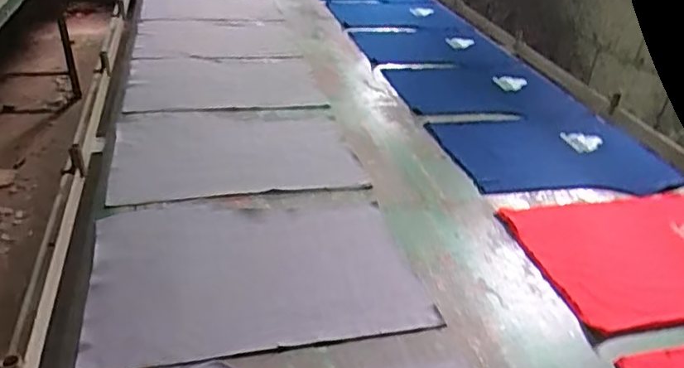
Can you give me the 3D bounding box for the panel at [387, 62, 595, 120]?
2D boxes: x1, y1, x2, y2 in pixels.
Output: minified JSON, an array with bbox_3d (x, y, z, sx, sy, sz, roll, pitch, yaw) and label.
[{"bbox_3d":[0.377,-0.263,1.568,0.452,0.017,0.396,-3,33,-11],"label":"panel"}]

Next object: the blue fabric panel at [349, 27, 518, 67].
[{"bbox_3d":[0.282,-0.457,1.867,0.462,0.013,0.367,-3,33,-11],"label":"blue fabric panel"}]

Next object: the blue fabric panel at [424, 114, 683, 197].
[{"bbox_3d":[0.463,-0.069,1.263,0.460,0.018,0.318,-3,33,-11],"label":"blue fabric panel"}]

